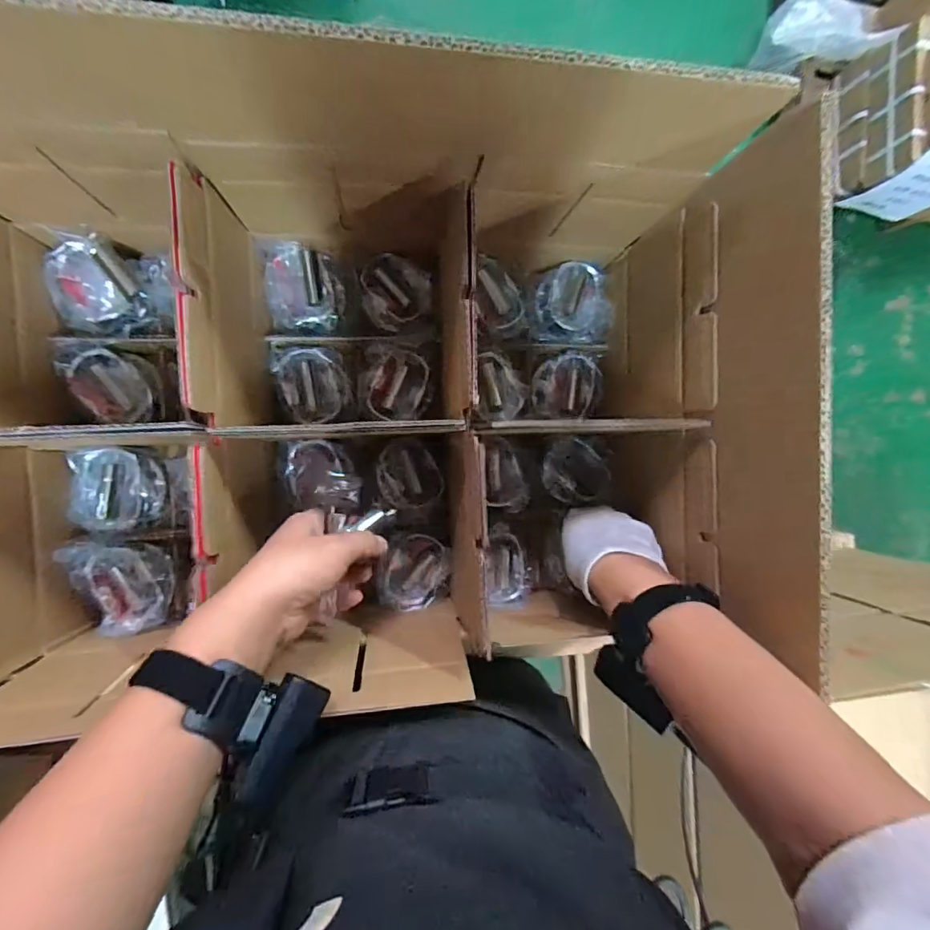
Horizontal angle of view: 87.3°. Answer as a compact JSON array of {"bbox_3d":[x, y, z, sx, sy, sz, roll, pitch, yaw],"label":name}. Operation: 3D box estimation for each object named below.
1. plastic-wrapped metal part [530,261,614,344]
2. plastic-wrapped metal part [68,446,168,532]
[{"bbox_3d":[0.112,-0.169,0.512,0.071,0.041,0.081,2,91,-10],"label":"plastic-wrapped metal part"},{"bbox_3d":[-0.315,0.021,0.439,0.071,0.033,0.070,2,91,-10],"label":"plastic-wrapped metal part"}]

